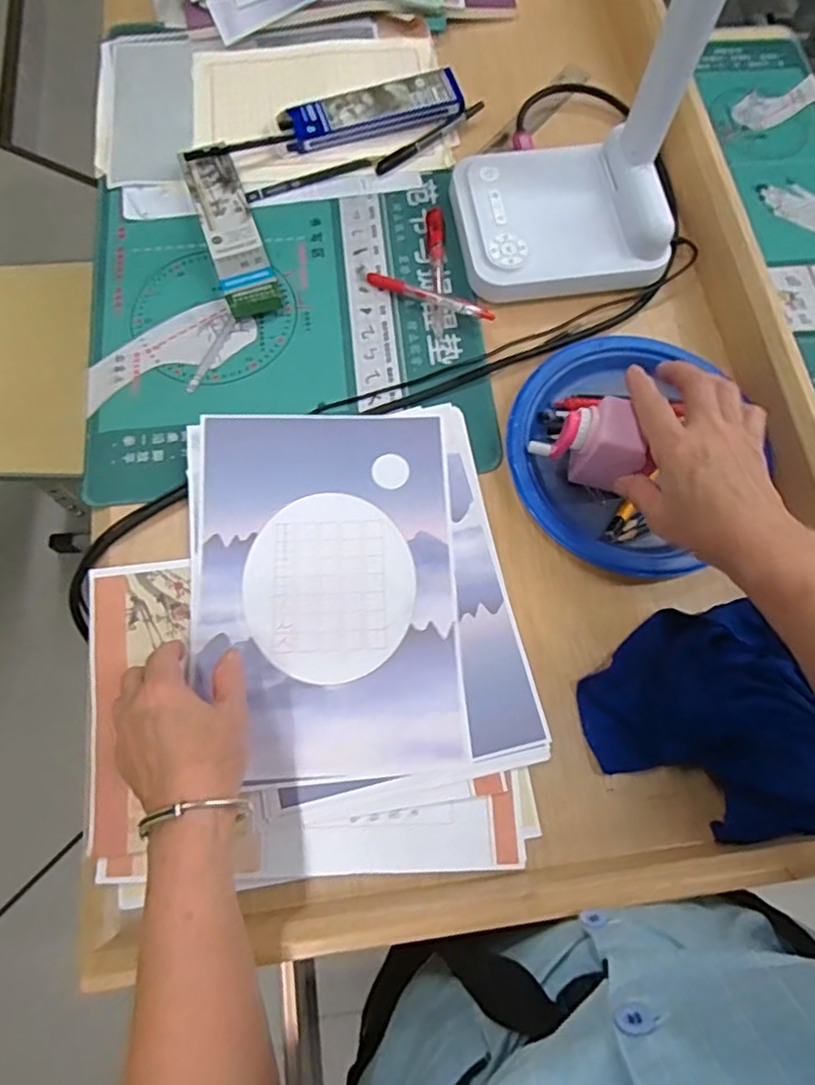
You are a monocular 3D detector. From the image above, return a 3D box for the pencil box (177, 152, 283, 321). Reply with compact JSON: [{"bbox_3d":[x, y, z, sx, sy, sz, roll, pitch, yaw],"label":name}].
[{"bbox_3d":[-0.167,-0.295,0.593,0.049,0.017,0.181,-19,74,-8],"label":"pencil box"}]

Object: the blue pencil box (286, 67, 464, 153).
[{"bbox_3d":[-0.033,-0.443,0.638,0.175,0.020,0.052,-15,73,-6],"label":"blue pencil box"}]

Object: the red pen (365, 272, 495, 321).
[{"bbox_3d":[0.020,-0.226,0.574,0.127,0.014,0.018,25,73,19],"label":"red pen"}]

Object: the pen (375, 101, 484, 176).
[{"bbox_3d":[0.024,-0.414,0.639,0.134,0.014,0.011,-35,76,-12],"label":"pen"}]

